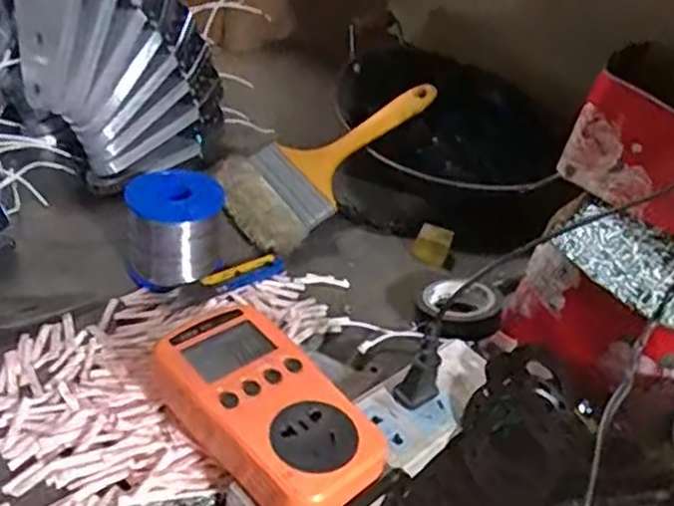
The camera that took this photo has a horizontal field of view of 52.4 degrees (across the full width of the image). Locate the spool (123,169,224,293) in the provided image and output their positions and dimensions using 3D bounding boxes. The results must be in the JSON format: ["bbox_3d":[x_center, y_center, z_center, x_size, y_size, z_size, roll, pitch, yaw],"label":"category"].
[{"bbox_3d":[-0.115,-0.018,0.485,0.066,0.054,0.066,7,38,-6],"label":"spool"}]

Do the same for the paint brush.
[{"bbox_3d":[-0.003,-0.082,0.574,0.197,0.029,0.099,-35,54,-14],"label":"paint brush"}]

